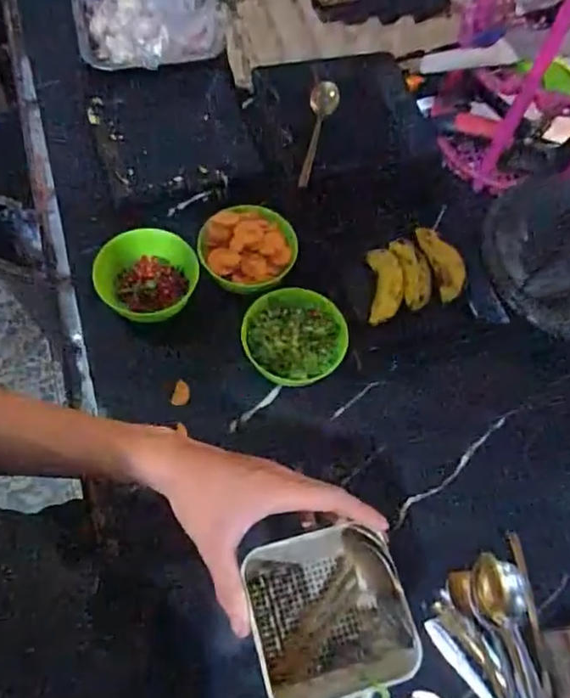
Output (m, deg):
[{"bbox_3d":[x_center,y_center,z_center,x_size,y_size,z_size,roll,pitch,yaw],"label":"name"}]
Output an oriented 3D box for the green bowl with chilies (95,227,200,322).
[{"bbox_3d":[-0.158,-0.081,0.660,0.112,0.052,0.096,23,65,7],"label":"green bowl with chilies"}]

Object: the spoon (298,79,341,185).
[{"bbox_3d":[0.042,-0.271,0.735,0.035,0.020,0.141,11,80,4],"label":"spoon"}]

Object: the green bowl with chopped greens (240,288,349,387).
[{"bbox_3d":[0.013,-0.007,0.641,0.109,0.052,0.103,1,64,-3],"label":"green bowl with chopped greens"}]

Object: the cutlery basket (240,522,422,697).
[{"bbox_3d":[0.035,0.224,0.485,0.115,0.139,0.123,-14,67,-7],"label":"cutlery basket"}]

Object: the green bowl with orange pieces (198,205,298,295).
[{"bbox_3d":[-0.044,-0.114,0.669,0.104,0.053,0.100,1,64,-3],"label":"green bowl with orange pieces"}]

